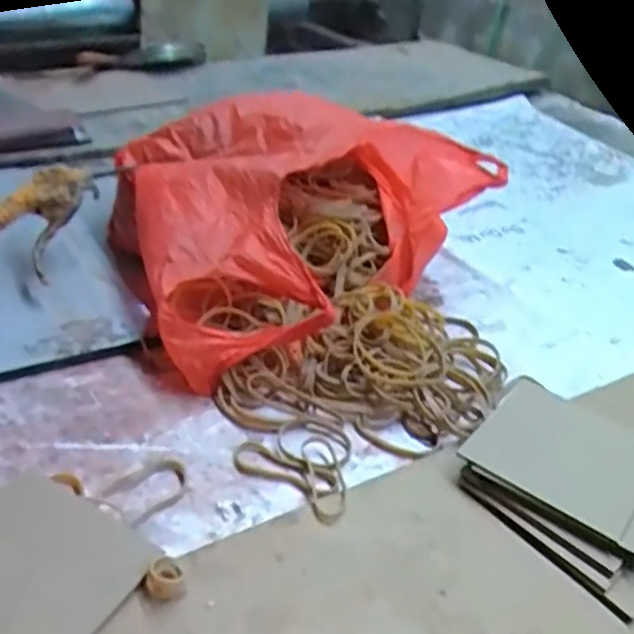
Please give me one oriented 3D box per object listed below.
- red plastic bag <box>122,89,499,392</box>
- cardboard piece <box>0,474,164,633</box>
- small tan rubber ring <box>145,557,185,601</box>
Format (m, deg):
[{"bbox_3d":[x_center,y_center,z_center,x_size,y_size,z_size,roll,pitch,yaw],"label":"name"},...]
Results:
[{"bbox_3d":[0.001,-0.100,0.635,0.345,0.132,0.311,-11,35,-21],"label":"red plastic bag"},{"bbox_3d":[-0.158,0.137,0.357,0.111,0.010,0.109,23,39,22],"label":"cardboard piece"},{"bbox_3d":[-0.082,0.142,0.363,0.019,0.014,0.020,2,33,-1],"label":"small tan rubber ring"}]

